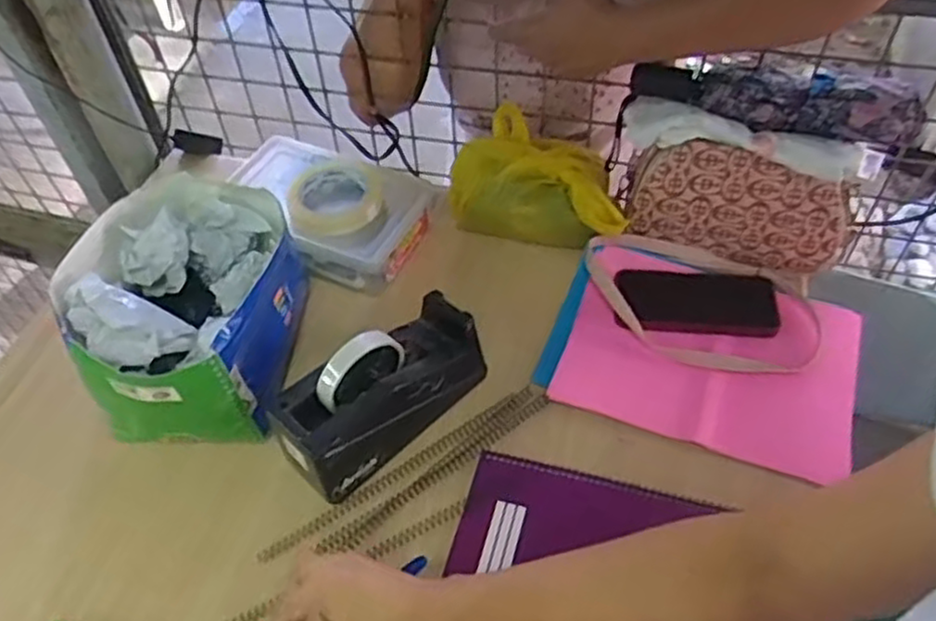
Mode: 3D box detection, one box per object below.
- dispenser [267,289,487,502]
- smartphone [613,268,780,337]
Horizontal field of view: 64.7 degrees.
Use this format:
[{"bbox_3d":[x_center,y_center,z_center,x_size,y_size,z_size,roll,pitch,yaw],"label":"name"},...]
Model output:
[{"bbox_3d":[-0.074,0.074,0.668,0.197,0.095,0.082,-38,58,-26],"label":"dispenser"},{"bbox_3d":[0.238,-0.011,0.771,0.162,0.016,0.076,1,50,4],"label":"smartphone"}]

